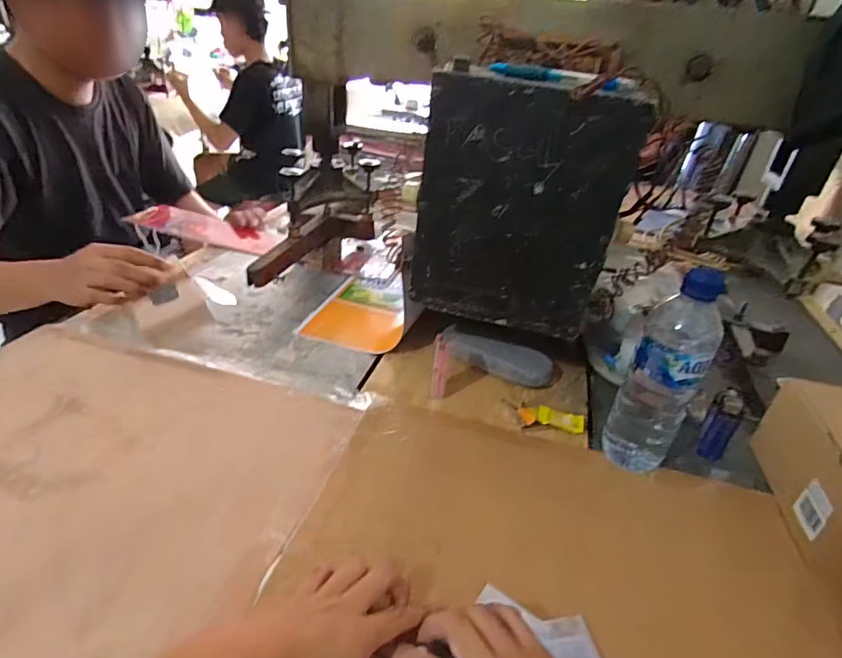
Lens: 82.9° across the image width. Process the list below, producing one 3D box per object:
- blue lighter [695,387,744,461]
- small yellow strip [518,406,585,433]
[{"bbox_3d":[0.330,0.106,0.525,0.017,0.087,0.032,-24,43,-39],"label":"blue lighter"},{"bbox_3d":[0.155,0.103,0.562,0.073,0.013,0.026,10,32,5],"label":"small yellow strip"}]

